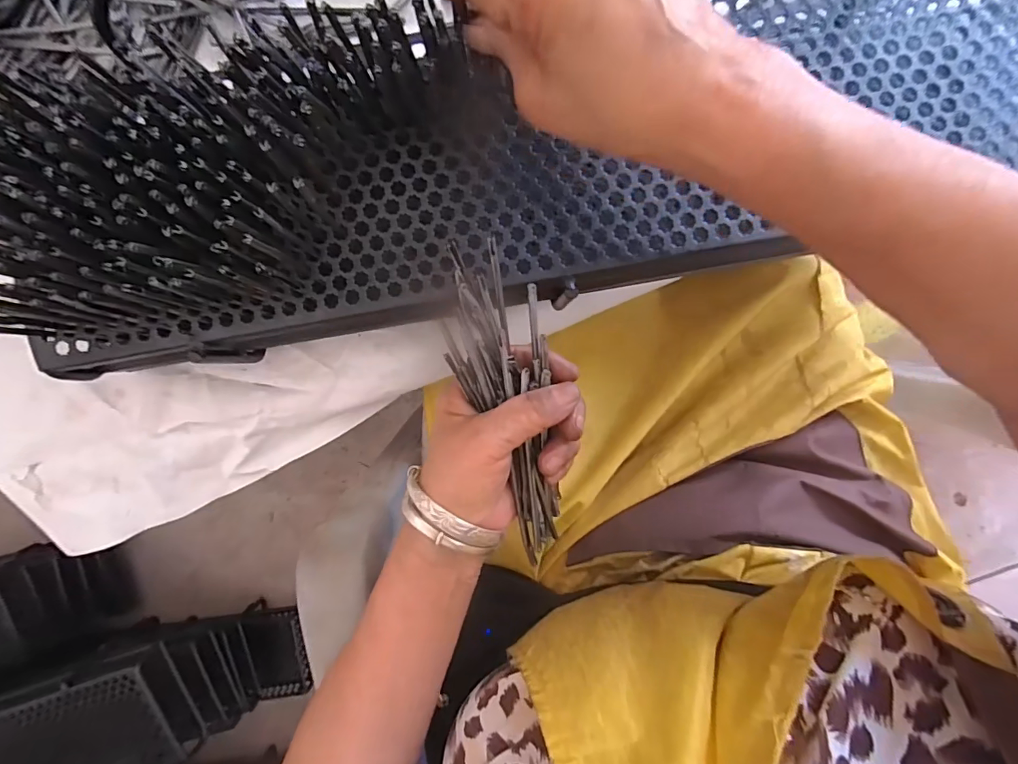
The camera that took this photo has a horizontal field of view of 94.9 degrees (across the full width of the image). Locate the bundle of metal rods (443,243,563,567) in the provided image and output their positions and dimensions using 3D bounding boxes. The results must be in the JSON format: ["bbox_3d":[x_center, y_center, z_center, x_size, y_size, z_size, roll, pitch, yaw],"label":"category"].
[{"bbox_3d":[0.003,0.014,0.261,0.050,0.033,0.177,-15,103,1],"label":"bundle of metal rods"}]

